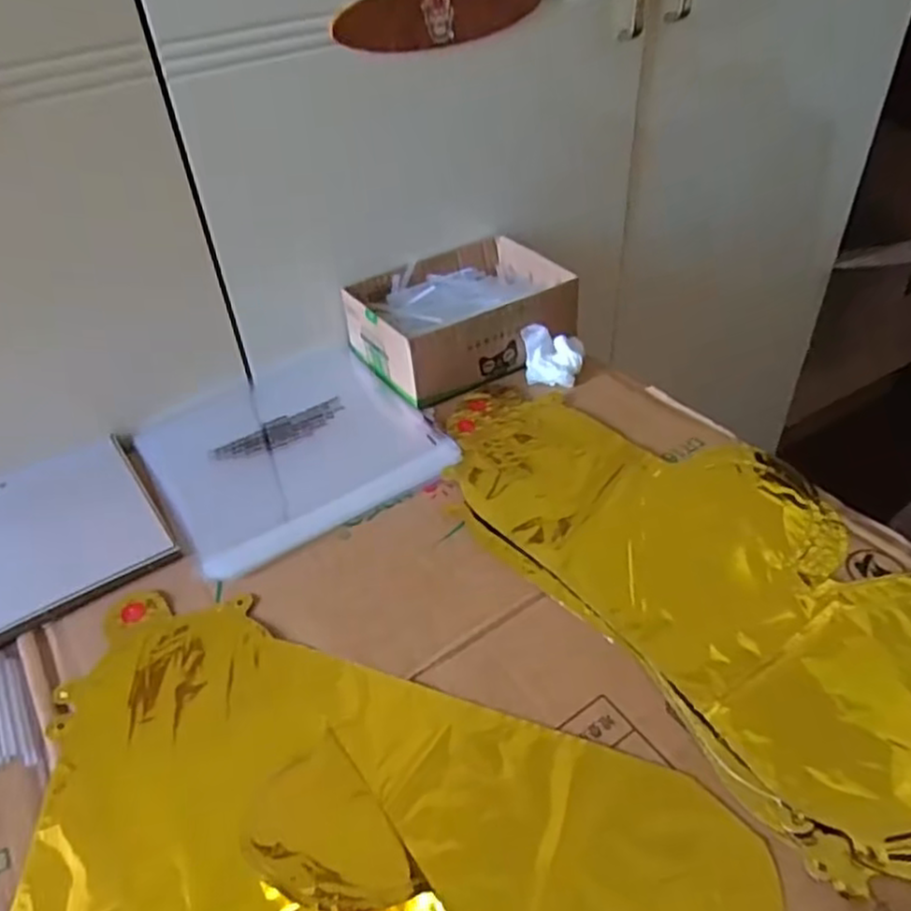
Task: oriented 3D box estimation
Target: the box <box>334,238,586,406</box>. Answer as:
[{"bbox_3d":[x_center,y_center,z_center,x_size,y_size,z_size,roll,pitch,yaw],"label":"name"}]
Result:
[{"bbox_3d":[0.006,-0.133,0.671,0.190,0.060,0.141,-23,45,-21],"label":"box"}]

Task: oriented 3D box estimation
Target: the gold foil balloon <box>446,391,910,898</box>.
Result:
[{"bbox_3d":[0.171,0.068,0.478,0.215,0.006,0.438,-28,47,-25],"label":"gold foil balloon"}]

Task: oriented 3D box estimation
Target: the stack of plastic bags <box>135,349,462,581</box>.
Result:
[{"bbox_3d":[-0.138,-0.013,0.610,0.212,0.019,0.225,-23,40,-24],"label":"stack of plastic bags"}]

